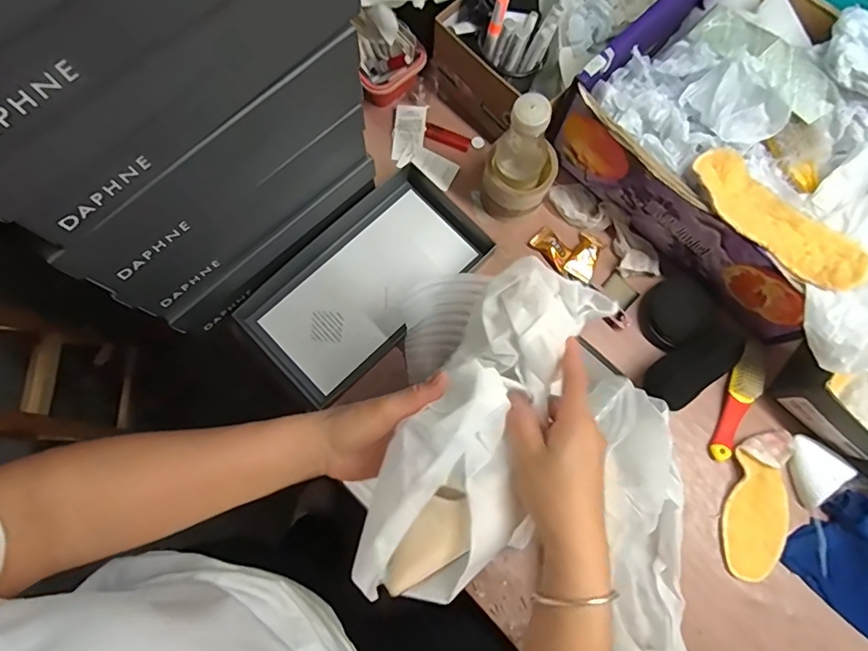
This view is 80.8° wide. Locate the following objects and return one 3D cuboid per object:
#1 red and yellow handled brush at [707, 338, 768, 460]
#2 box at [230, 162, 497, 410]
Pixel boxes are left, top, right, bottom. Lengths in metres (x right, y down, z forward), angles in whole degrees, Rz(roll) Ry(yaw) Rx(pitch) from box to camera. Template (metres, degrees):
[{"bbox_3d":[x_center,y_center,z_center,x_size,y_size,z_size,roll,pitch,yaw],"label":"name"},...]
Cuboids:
[{"bbox_3d":[0.380,0.095,0.637,0.042,0.027,0.148,25,78,4],"label":"red and yellow handled brush"},{"bbox_3d":[-0.088,-0.050,0.680,0.311,0.082,0.159,-43,82,-10],"label":"box"}]

